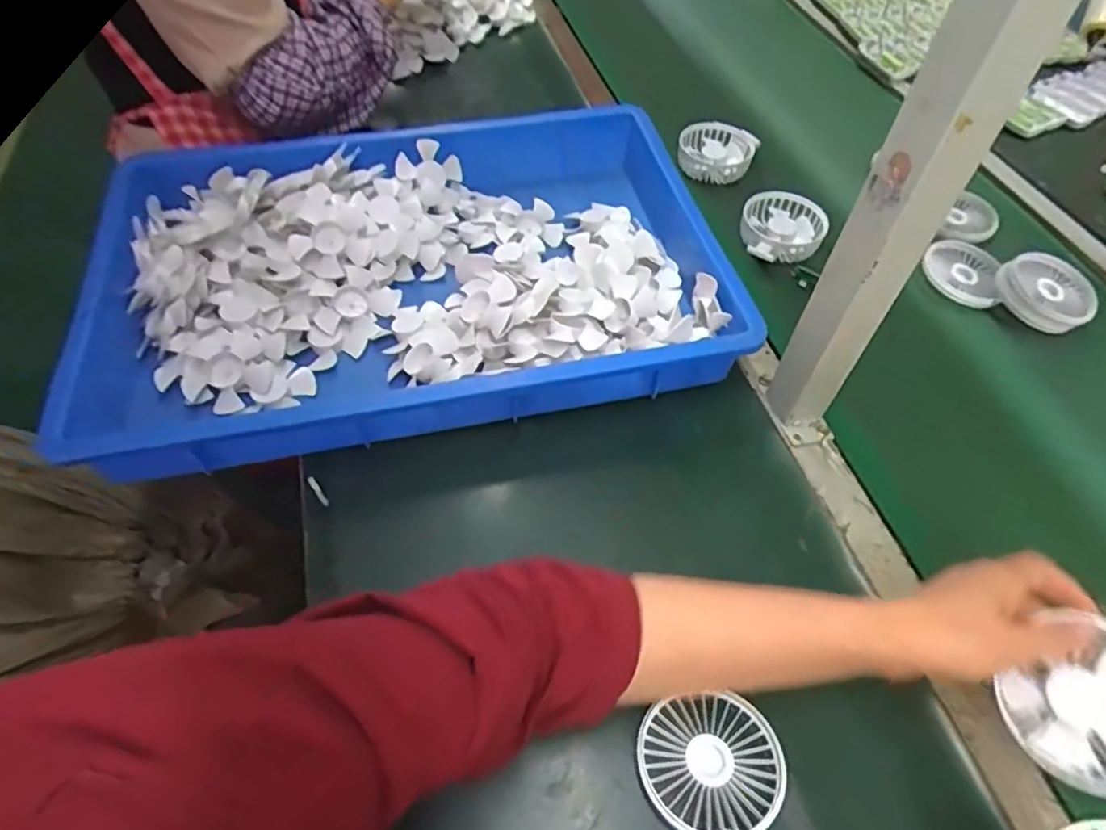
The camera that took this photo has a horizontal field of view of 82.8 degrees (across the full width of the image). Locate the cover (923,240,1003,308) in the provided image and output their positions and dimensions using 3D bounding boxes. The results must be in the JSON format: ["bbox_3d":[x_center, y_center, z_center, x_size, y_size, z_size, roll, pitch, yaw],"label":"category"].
[{"bbox_3d":[0.437,-0.156,0.672,0.082,0.012,0.084,19,55,11],"label":"cover"}]

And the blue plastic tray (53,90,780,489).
[{"bbox_3d":[-0.137,-0.141,0.605,0.556,0.079,0.364,-11,55,-11],"label":"blue plastic tray"}]

